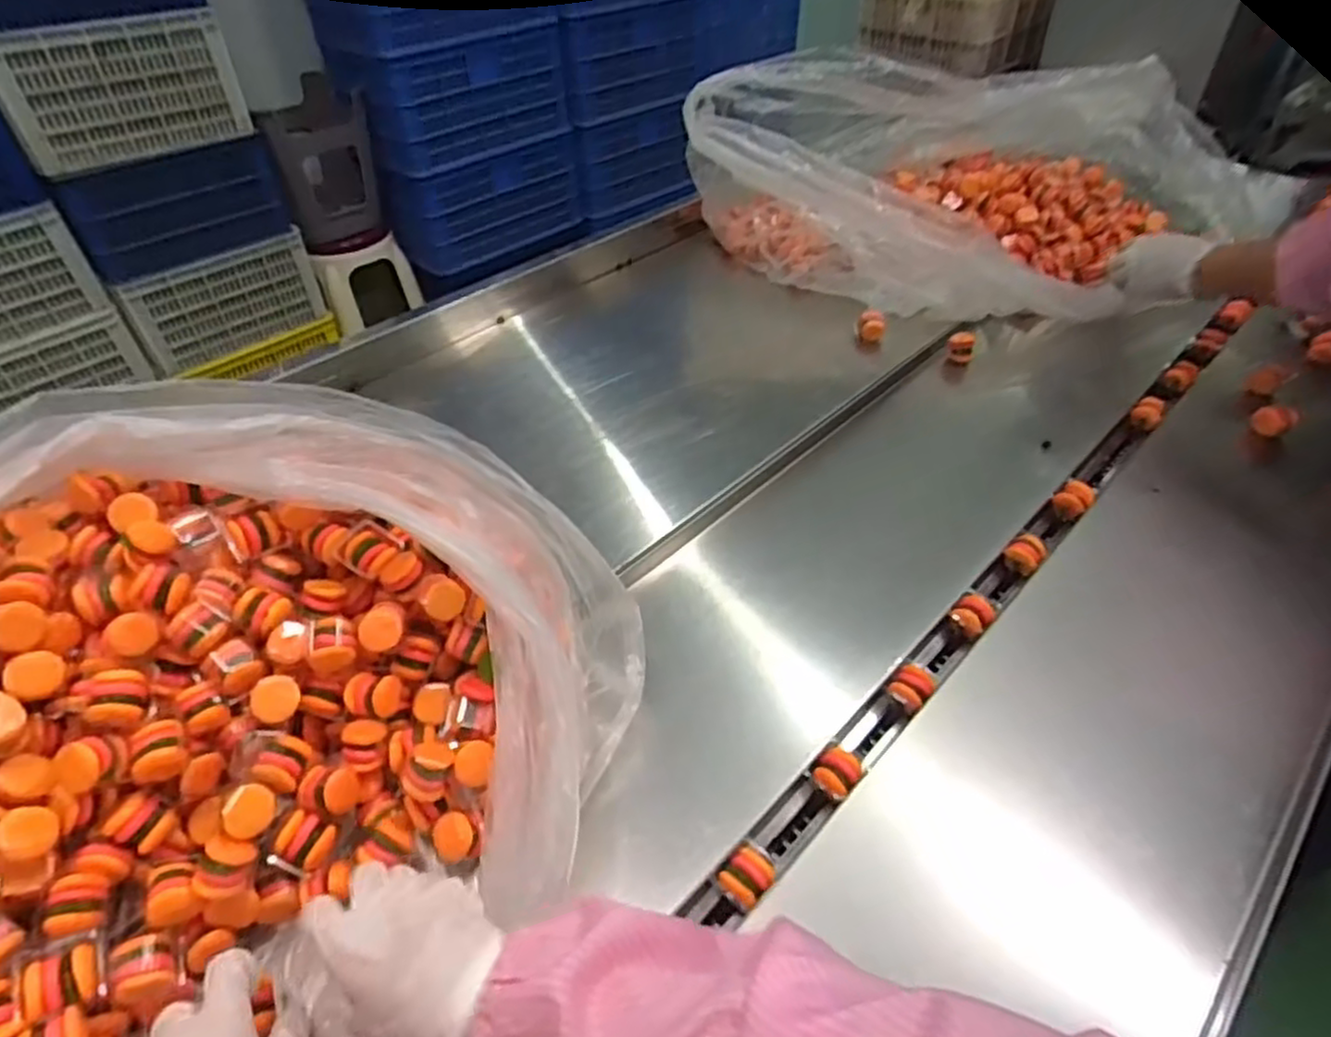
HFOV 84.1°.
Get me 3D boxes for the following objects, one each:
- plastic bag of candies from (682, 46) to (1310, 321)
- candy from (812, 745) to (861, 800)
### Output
[{"bbox_3d":[0.430,-0.523,1.059,0.677,0.255,0.535,14,47,20],"label":"plastic bag of candies"},{"bbox_3d":[0.129,0.194,0.556,0.029,0.027,0.040,27,52,29],"label":"candy"}]

